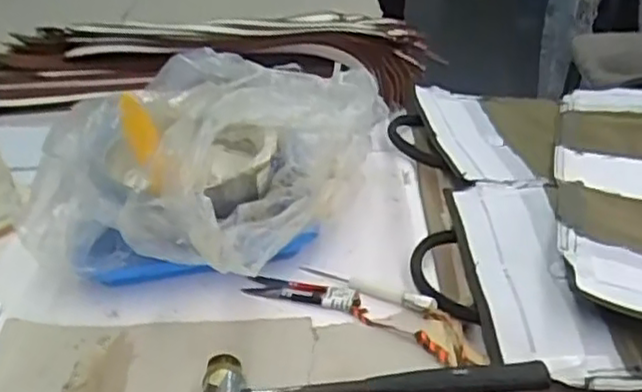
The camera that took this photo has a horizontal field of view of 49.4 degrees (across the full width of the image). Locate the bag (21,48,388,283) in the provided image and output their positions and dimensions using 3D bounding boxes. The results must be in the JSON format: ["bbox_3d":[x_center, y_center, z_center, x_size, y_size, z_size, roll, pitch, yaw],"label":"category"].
[{"bbox_3d":[-0.092,-0.040,0.628,0.232,0.175,0.277,17,38,28],"label":"bag"}]

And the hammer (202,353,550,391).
[{"bbox_3d":[0.036,0.126,0.495,0.237,0.023,0.049,-5,33,-3],"label":"hammer"}]

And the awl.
[{"bbox_3d":[0.037,0.073,0.589,0.129,0.011,0.018,16,37,27],"label":"awl"}]

